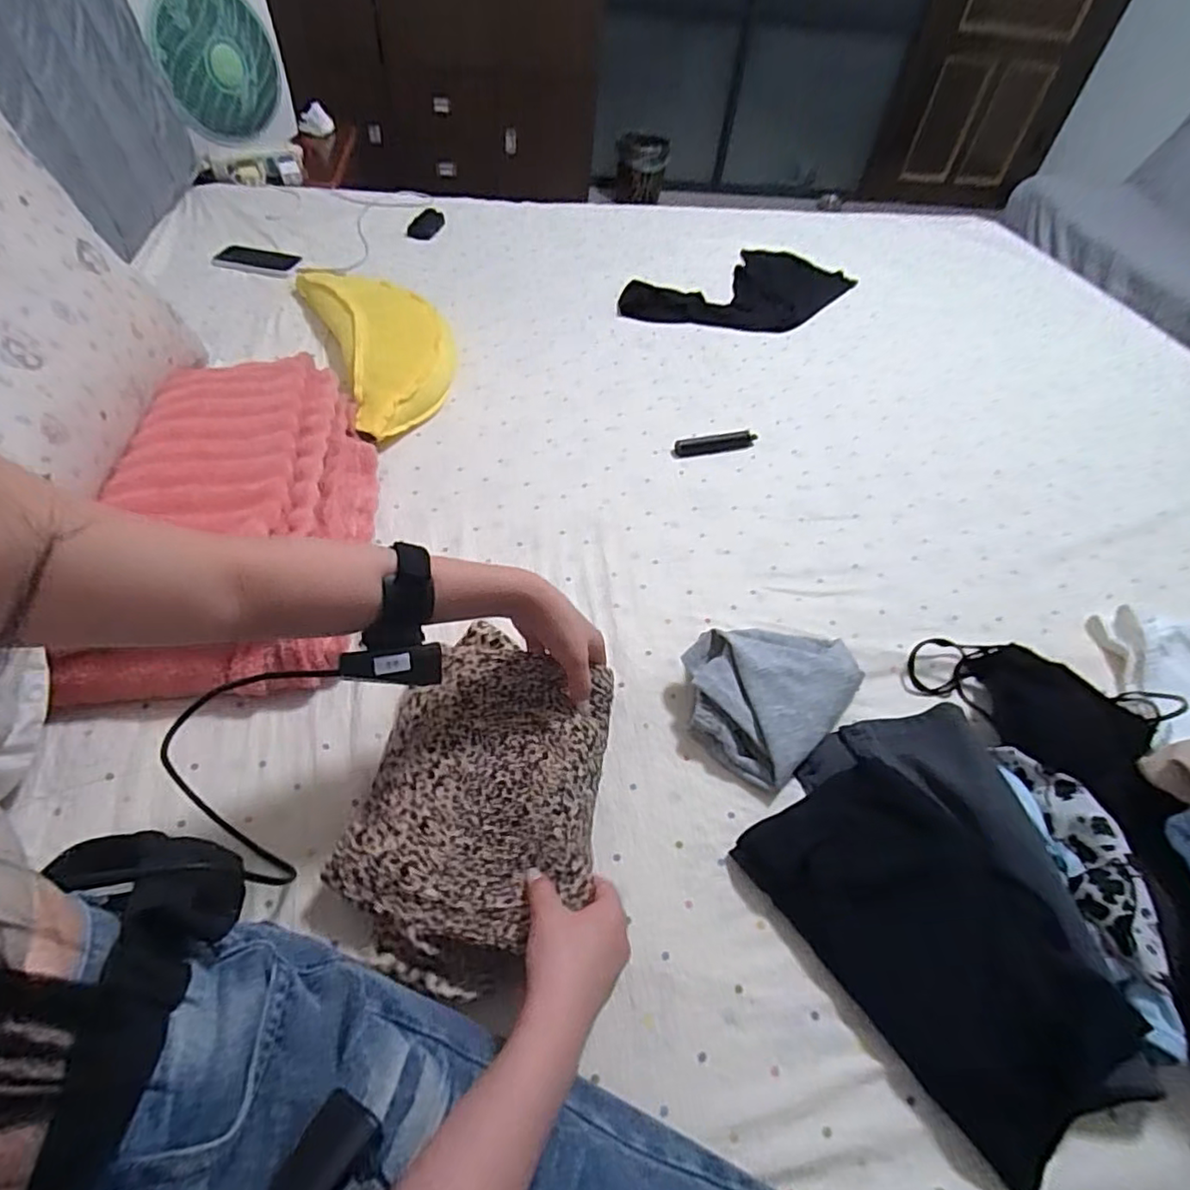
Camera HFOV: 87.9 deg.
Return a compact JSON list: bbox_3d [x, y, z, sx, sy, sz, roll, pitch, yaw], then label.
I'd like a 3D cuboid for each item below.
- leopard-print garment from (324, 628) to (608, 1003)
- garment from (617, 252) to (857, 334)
[{"bbox_3d":[-0.090,0.153,0.520,0.184,0.051,0.292,10,49,2],"label":"leopard-print garment"},{"bbox_3d":[0.307,-0.600,1.223,0.496,0.021,0.249,-34,61,-30],"label":"garment"}]

